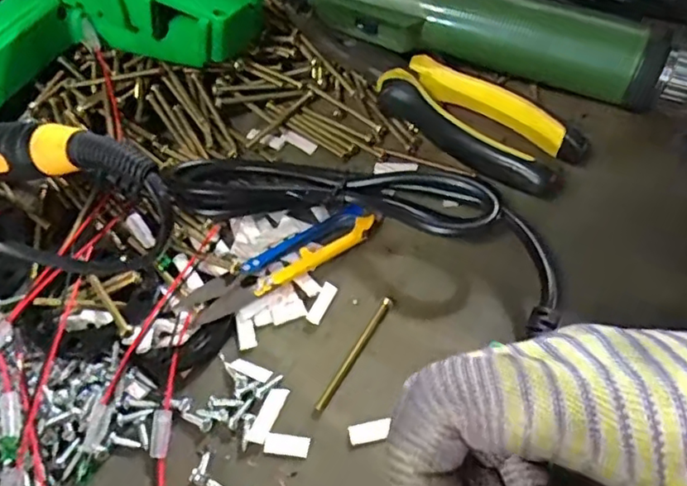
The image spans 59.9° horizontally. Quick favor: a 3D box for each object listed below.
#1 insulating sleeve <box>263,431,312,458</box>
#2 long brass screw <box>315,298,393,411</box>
[{"bbox_3d":[-0.023,0.080,0.238,0.018,0.004,0.008,6,58,8],"label":"insulating sleeve"},{"bbox_3d":[0.005,0.047,0.257,0.004,0.006,0.057,27,64,17],"label":"long brass screw"}]

